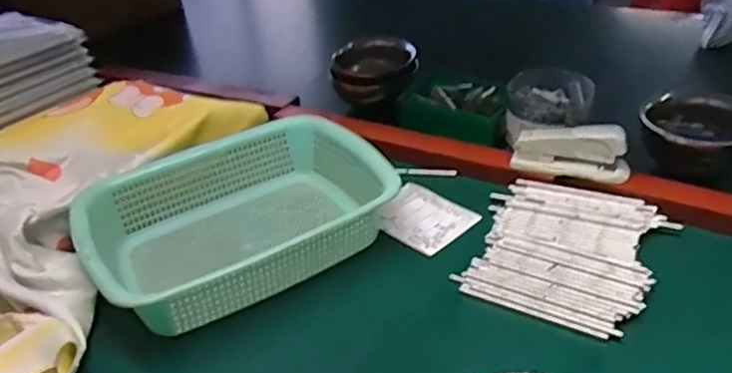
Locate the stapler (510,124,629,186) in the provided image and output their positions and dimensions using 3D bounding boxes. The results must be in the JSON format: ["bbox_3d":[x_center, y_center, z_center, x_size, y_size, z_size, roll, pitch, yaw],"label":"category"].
[{"bbox_3d":[0.230,-0.038,0.676,0.122,0.063,0.030,11,38,21],"label":"stapler"}]

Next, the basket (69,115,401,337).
[{"bbox_3d":[-0.128,0.031,0.636,0.297,0.079,0.221,-22,38,-23],"label":"basket"}]

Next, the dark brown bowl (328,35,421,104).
[{"bbox_3d":[0.009,-0.176,0.911,0.129,0.061,0.107,-10,35,-7],"label":"dark brown bowl"}]

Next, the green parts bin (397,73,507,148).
[{"bbox_3d":[0.123,-0.113,0.825,0.150,0.050,0.083,18,41,29],"label":"green parts bin"}]

